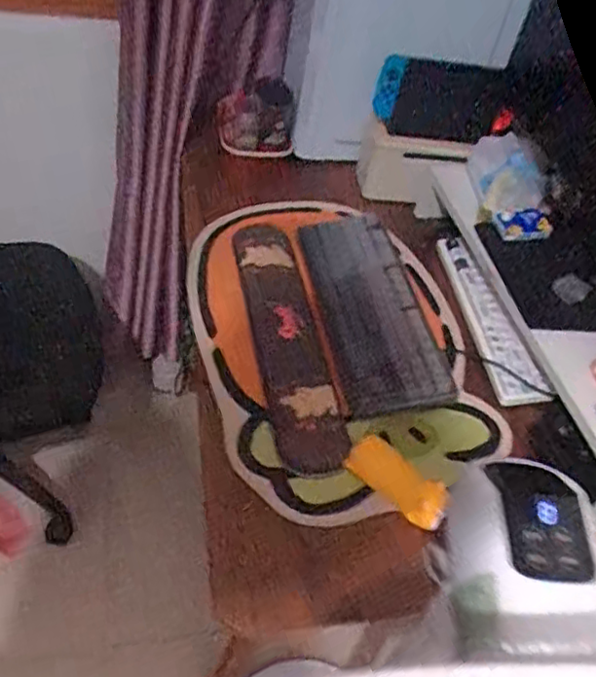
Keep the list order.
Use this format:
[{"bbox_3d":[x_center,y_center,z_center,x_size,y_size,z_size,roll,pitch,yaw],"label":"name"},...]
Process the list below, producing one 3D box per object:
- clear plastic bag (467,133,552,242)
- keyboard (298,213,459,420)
[{"bbox_3d":[0.310,-0.230,0.956,0.077,0.084,0.204,3,49,-4],"label":"clear plastic bag"},{"bbox_3d":[0.097,-0.052,0.892,0.147,0.026,0.348,-5,50,-11],"label":"keyboard"}]

